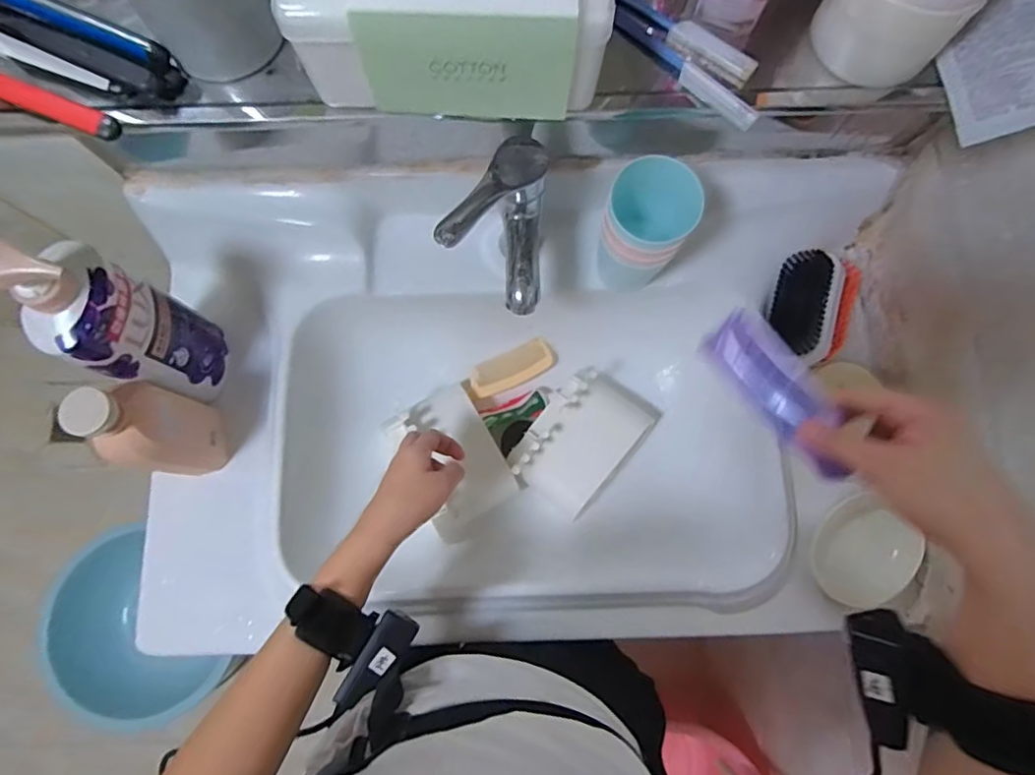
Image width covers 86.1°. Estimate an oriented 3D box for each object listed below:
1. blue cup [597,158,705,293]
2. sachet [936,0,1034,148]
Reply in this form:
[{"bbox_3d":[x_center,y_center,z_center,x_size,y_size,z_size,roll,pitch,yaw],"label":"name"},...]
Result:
[{"bbox_3d":[0.125,-0.157,0.556,0.082,0.136,0.070,28,80,6],"label":"blue cup"},{"bbox_3d":[0.301,-0.204,0.340,0.070,0.004,0.094,-13,84,13],"label":"sachet"}]

